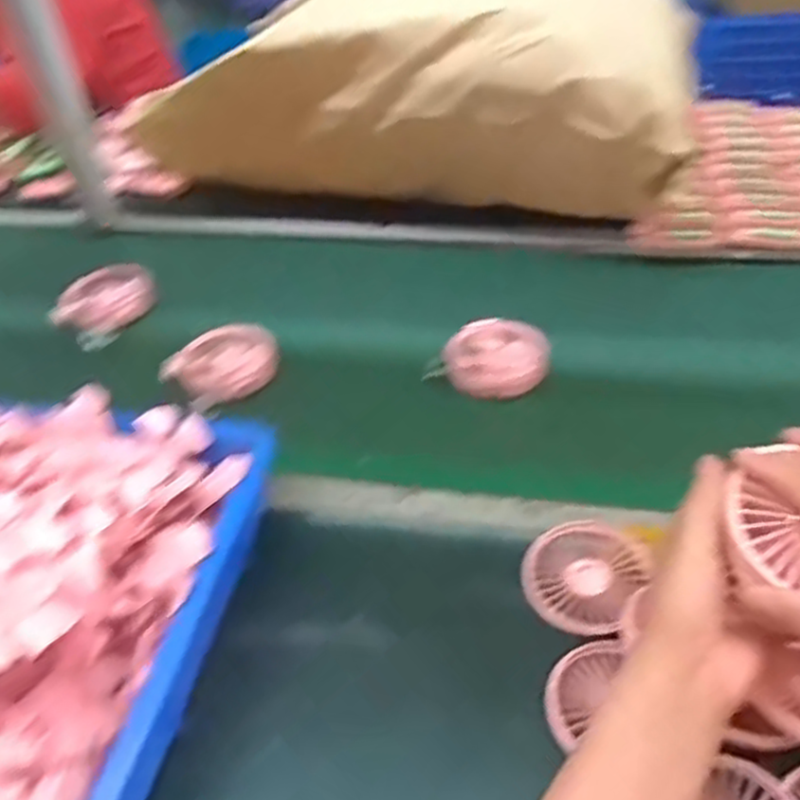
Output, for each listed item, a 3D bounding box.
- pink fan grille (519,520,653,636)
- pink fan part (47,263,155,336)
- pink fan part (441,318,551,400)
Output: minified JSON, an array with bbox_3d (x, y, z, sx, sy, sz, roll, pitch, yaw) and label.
[{"bbox_3d":[0.135,0.126,0.550,0.079,0.020,0.091,24,47,31],"label":"pink fan grille"},{"bbox_3d":[-0.338,-0.114,0.866,0.083,0.032,0.102,33,62,8],"label":"pink fan part"},{"bbox_3d":[0.095,-0.038,0.744,0.101,0.039,0.096,3,40,10],"label":"pink fan part"}]

